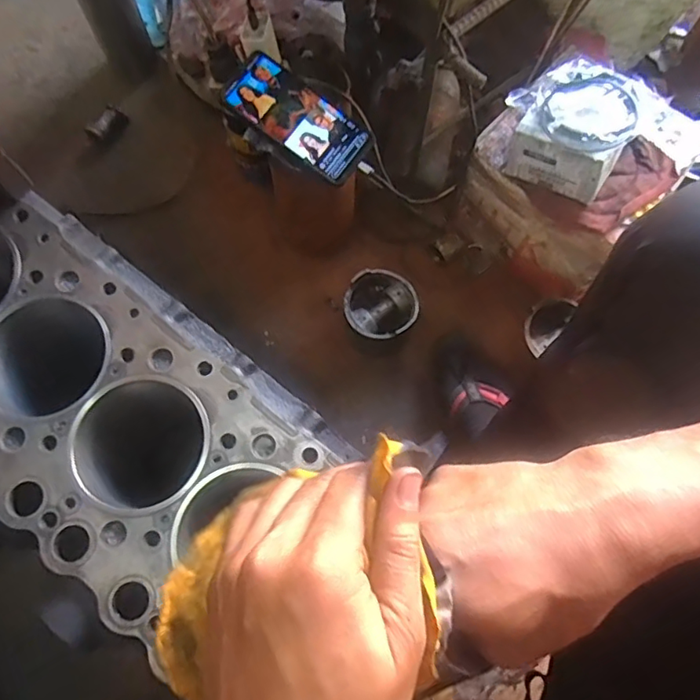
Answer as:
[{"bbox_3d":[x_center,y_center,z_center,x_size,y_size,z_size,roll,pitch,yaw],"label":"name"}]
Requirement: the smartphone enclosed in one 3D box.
[{"bbox_3d":[-0.063,-0.265,0.608,0.182,0.015,0.078,36,82,-3],"label":"smartphone"}]

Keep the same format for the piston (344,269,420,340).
[{"bbox_3d":[0.041,-0.052,0.726,0.092,0.076,0.090,0,71,-1],"label":"piston"}]

